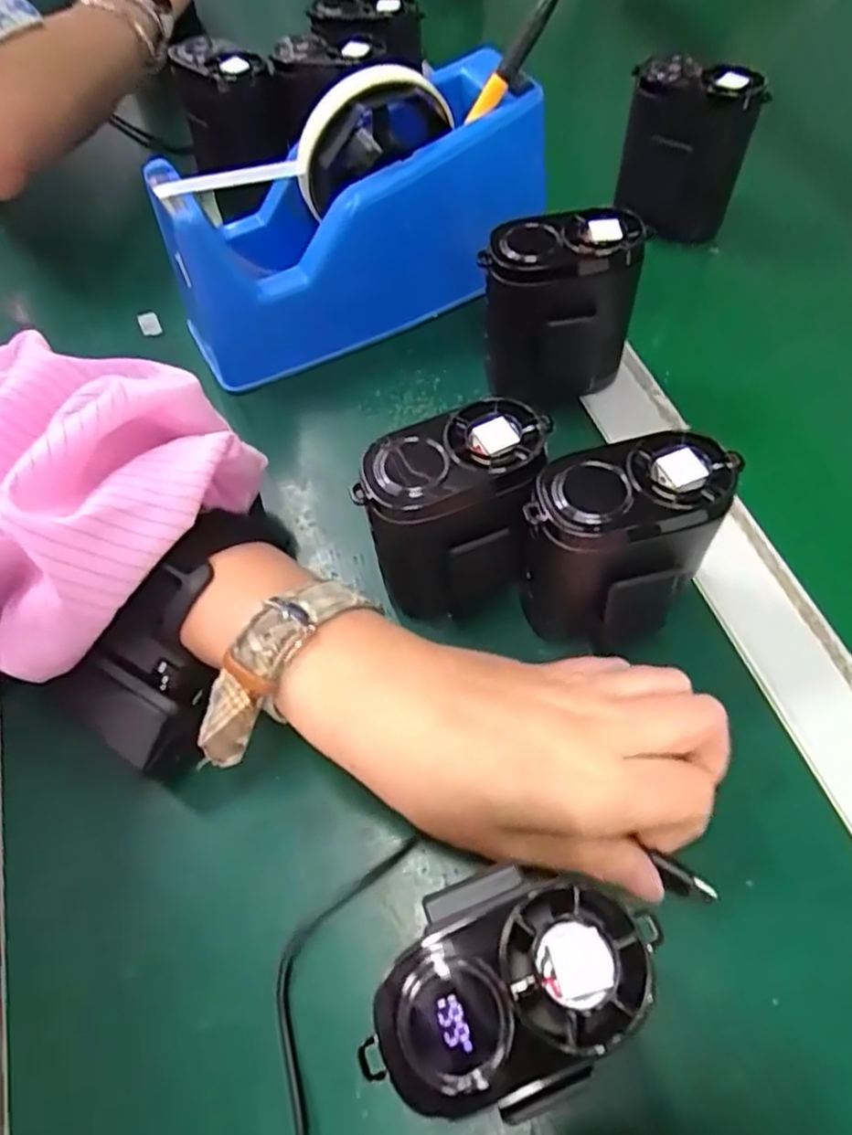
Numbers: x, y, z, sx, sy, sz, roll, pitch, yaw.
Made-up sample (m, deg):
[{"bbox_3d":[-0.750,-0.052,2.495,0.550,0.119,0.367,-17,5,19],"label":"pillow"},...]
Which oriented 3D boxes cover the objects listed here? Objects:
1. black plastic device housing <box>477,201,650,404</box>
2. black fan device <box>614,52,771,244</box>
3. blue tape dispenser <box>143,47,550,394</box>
[{"bbox_3d":[0.061,-0.120,0.330,0.071,0.075,0.043,-14,60,-5],"label":"black plastic device housing"},{"bbox_3d":[0.146,-0.233,0.400,0.066,0.077,0.050,14,61,11],"label":"black fan device"},{"bbox_3d":[-0.035,-0.185,0.362,0.196,0.103,0.069,-25,61,-11],"label":"blue tape dispenser"}]

